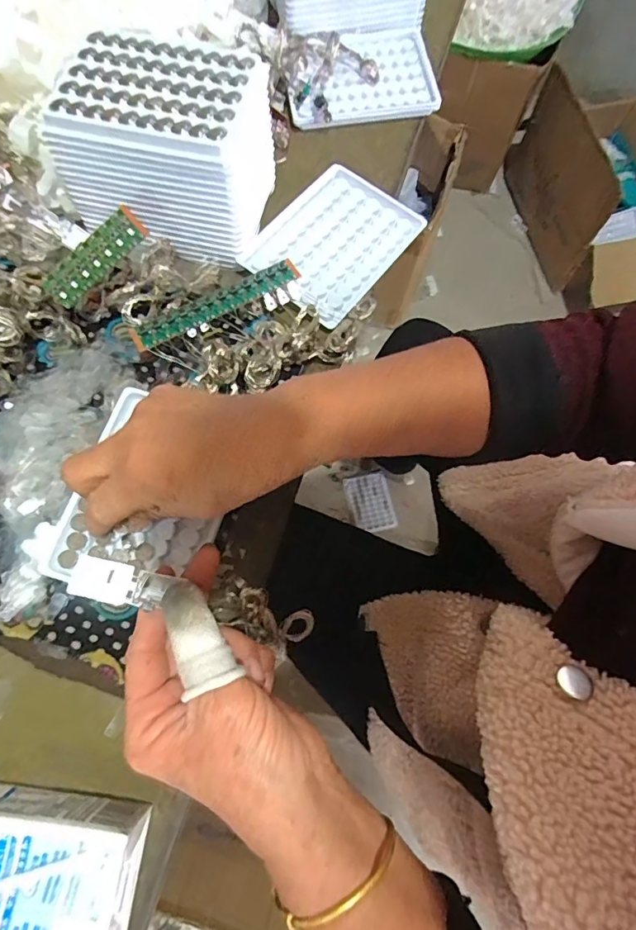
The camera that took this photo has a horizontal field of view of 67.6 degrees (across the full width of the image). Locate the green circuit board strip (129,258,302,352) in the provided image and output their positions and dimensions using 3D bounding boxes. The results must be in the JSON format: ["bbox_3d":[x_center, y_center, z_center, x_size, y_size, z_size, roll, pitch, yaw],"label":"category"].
[{"bbox_3d":[-0.071,-0.114,0.342,0.125,0.011,0.019,-29,76,-10],"label":"green circuit board strip"}]

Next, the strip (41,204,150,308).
[{"bbox_3d":[-0.143,-0.133,0.307,0.073,0.021,0.004,-43,43,3],"label":"strip"}]

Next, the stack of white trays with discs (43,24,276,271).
[{"bbox_3d":[-0.107,-0.226,0.342,0.133,0.080,0.101,11,73,2],"label":"stack of white trays with discs"}]

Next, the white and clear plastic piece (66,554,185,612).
[{"bbox_3d":[-0.101,0.061,0.243,0.045,0.009,0.020,22,72,-24],"label":"white and clear plastic piece"}]

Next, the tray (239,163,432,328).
[{"bbox_3d":[0.012,-0.179,0.377,0.097,0.013,0.126,36,76,9],"label":"tray"}]

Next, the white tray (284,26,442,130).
[{"bbox_3d":[0.037,-0.349,0.427,0.130,0.012,0.101,-10,74,-4],"label":"white tray"}]

